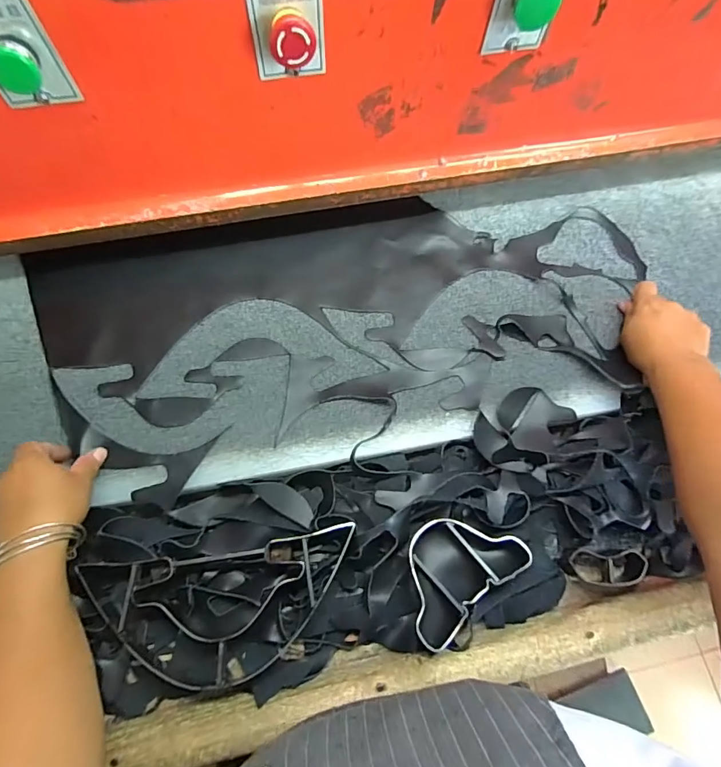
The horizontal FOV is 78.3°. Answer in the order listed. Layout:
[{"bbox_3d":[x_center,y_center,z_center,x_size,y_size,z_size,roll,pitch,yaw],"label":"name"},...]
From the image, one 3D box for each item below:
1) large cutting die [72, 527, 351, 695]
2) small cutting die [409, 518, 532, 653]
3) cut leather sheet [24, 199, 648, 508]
[{"bbox_3d":[-0.132,0.218,0.419,0.268,0.029,0.124,-8,71,-4],"label":"large cutting die"},{"bbox_3d":[0.091,0.178,0.435,0.133,0.028,0.090,-37,75,-13],"label":"small cutting die"},{"bbox_3d":[-0.003,-0.070,0.531,0.704,0.017,0.337,-7,72,-5],"label":"cut leather sheet"}]

